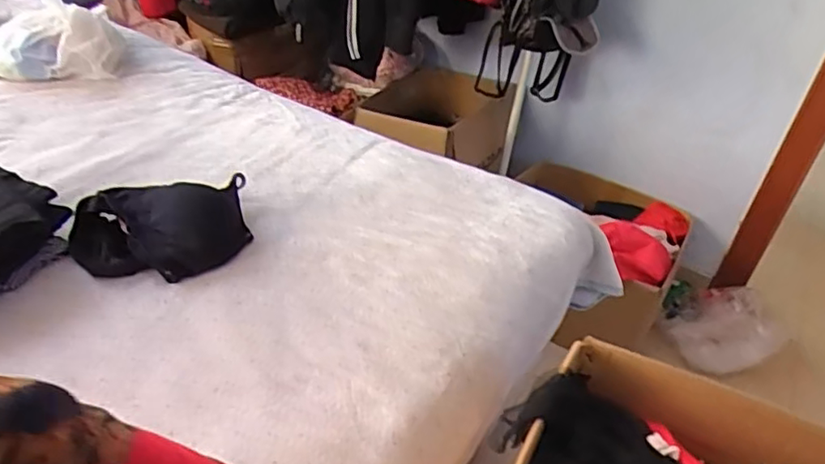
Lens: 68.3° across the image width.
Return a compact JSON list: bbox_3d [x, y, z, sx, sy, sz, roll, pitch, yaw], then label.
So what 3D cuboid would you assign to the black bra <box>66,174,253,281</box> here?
[{"bbox_3d":[-0.337,-0.008,0.824,0.225,0.054,0.170,-8,38,-21],"label":"black bra"}]

